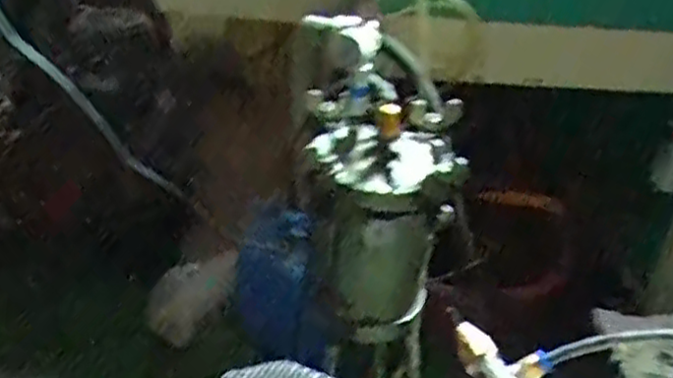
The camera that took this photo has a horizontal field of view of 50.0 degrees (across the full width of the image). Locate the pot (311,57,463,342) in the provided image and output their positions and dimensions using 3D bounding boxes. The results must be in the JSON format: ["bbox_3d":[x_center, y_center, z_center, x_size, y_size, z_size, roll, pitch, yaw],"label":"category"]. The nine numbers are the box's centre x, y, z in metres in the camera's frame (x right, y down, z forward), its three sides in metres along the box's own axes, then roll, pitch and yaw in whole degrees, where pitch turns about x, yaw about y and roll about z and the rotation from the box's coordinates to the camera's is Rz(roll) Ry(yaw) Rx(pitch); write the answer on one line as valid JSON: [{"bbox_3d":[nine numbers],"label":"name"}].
[{"bbox_3d":[0.051,0.021,0.938,0.159,0.323,0.152,3,32,-2],"label":"pot"}]

